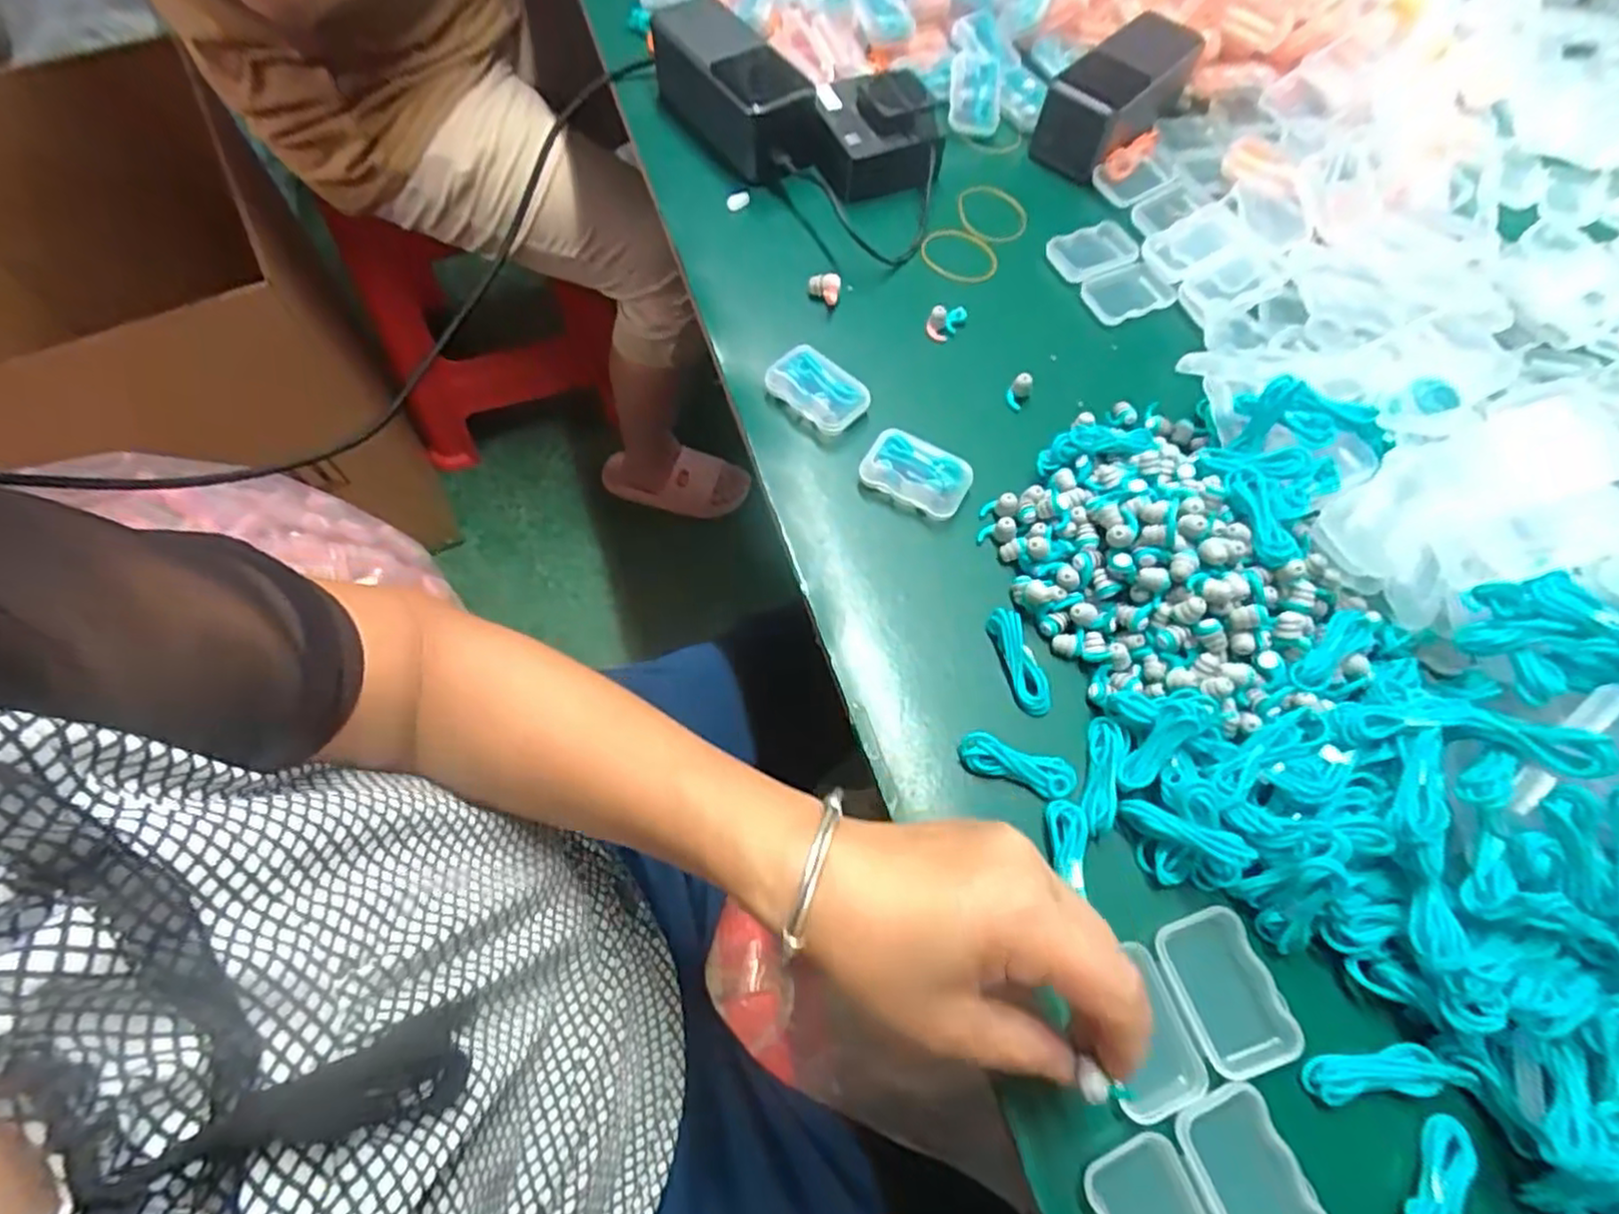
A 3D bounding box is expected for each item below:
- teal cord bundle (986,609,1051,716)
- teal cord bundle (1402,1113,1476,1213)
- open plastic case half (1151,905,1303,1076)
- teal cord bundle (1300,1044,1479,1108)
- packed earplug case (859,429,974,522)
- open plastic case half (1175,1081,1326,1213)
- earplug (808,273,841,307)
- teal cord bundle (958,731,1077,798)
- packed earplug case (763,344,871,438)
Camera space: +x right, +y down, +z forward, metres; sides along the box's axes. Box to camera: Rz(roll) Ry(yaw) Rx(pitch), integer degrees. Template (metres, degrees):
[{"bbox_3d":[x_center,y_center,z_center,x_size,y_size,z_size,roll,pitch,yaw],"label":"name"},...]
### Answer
[{"bbox_3d":[0.099,0.025,0.333,0.013,0.016,0.050,-13,67,-9],"label":"teal cord bundle"},{"bbox_3d":[0.228,0.211,0.258,0.016,0.011,0.049,39,69,14],"label":"teal cord bundle"},{"bbox_3d":[0.162,0.152,0.280,0.036,0.013,0.054,-17,67,-10],"label":"open plastic case half"},{"bbox_3d":[0.218,0.177,0.269,0.058,0.014,0.017,-1,65,-4],"label":"teal cord bundle"},{"bbox_3d":[0.056,-0.069,0.373,0.054,0.023,0.034,29,67,10],"label":"packed earplug case"},{"bbox_3d":[0.158,0.207,0.254,0.036,0.009,0.055,-19,68,-11],"label":"open plastic case half"},{"bbox_3d":[0.008,-0.191,0.424,0.019,0.015,0.011,14,65,3],"label":"earplug"},{"bbox_3d":[0.092,0.070,0.313,0.051,0.013,0.016,19,66,6],"label":"teal cord bundle"},{"bbox_3d":[0.004,-0.119,0.395,0.032,0.021,0.053,-41,73,-19],"label":"packed earplug case"}]

